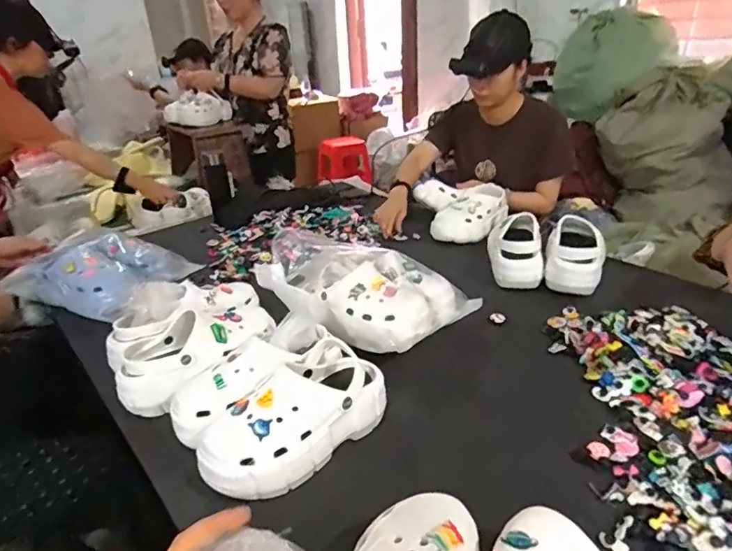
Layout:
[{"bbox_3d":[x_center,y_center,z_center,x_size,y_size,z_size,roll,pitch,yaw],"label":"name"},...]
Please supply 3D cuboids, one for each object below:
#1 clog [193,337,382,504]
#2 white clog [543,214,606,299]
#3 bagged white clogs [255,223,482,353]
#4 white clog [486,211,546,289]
[{"bbox_3d":[-0.089,0.175,0.636,0.245,0.094,0.109,-25,33,-37],"label":"clog"},{"bbox_3d":[0.423,-0.046,1.020,0.108,0.106,0.161,6,27,20],"label":"white clog"},{"bbox_3d":[0.004,0.014,0.922,0.315,0.124,0.251,17,33,37],"label":"bagged white clogs"},{"bbox_3d":[0.311,-0.052,1.056,0.106,0.106,0.161,0,26,8],"label":"white clog"}]

